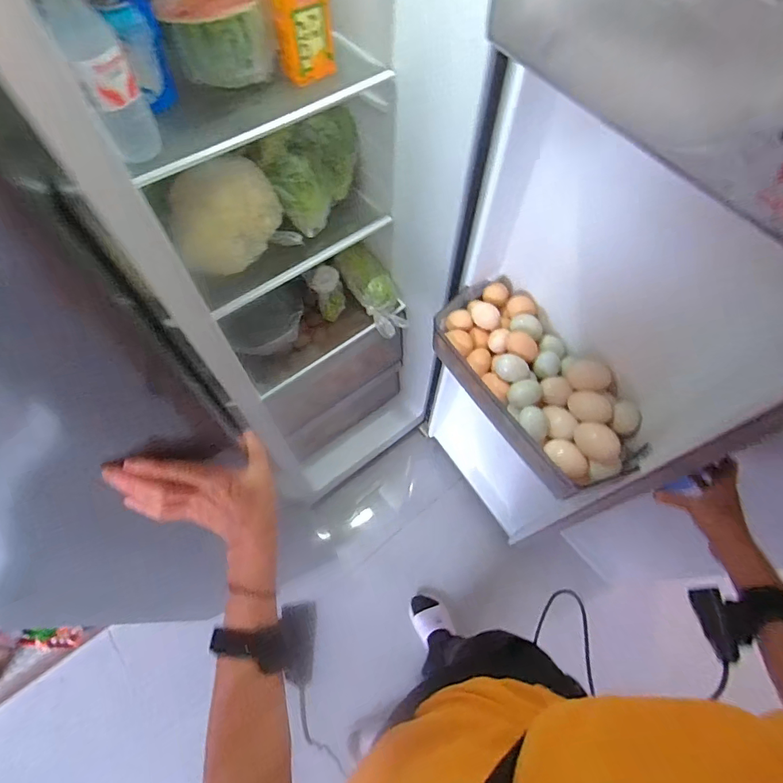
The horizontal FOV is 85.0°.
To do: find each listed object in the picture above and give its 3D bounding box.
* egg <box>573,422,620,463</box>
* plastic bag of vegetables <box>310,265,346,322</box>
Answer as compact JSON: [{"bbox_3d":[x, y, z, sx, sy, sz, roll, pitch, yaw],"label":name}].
[{"bbox_3d":[0.282,0.069,0.589,0.040,0.040,0.060,-28,68,-14],"label":"egg"},{"bbox_3d":[-0.146,-0.229,0.996,0.069,0.061,0.110,-14,65,-8],"label":"plastic bag of vegetables"}]

